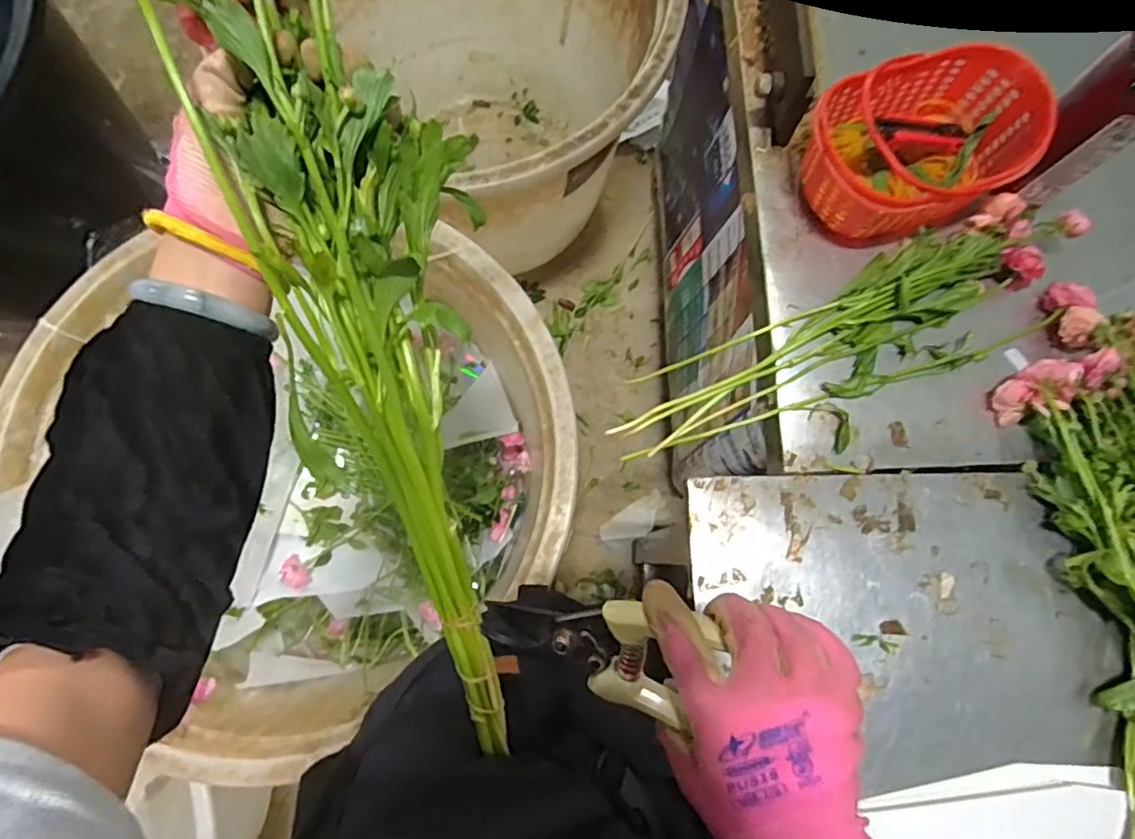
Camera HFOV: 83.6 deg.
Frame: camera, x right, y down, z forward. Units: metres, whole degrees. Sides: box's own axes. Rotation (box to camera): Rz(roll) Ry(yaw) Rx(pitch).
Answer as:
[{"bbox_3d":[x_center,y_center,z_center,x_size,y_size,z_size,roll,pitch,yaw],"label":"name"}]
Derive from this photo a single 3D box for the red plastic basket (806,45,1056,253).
[{"bbox_3d":[0.322,-0.254,0.598,0.193,0.090,0.141,-24,78,-5],"label":"red plastic basket"}]

